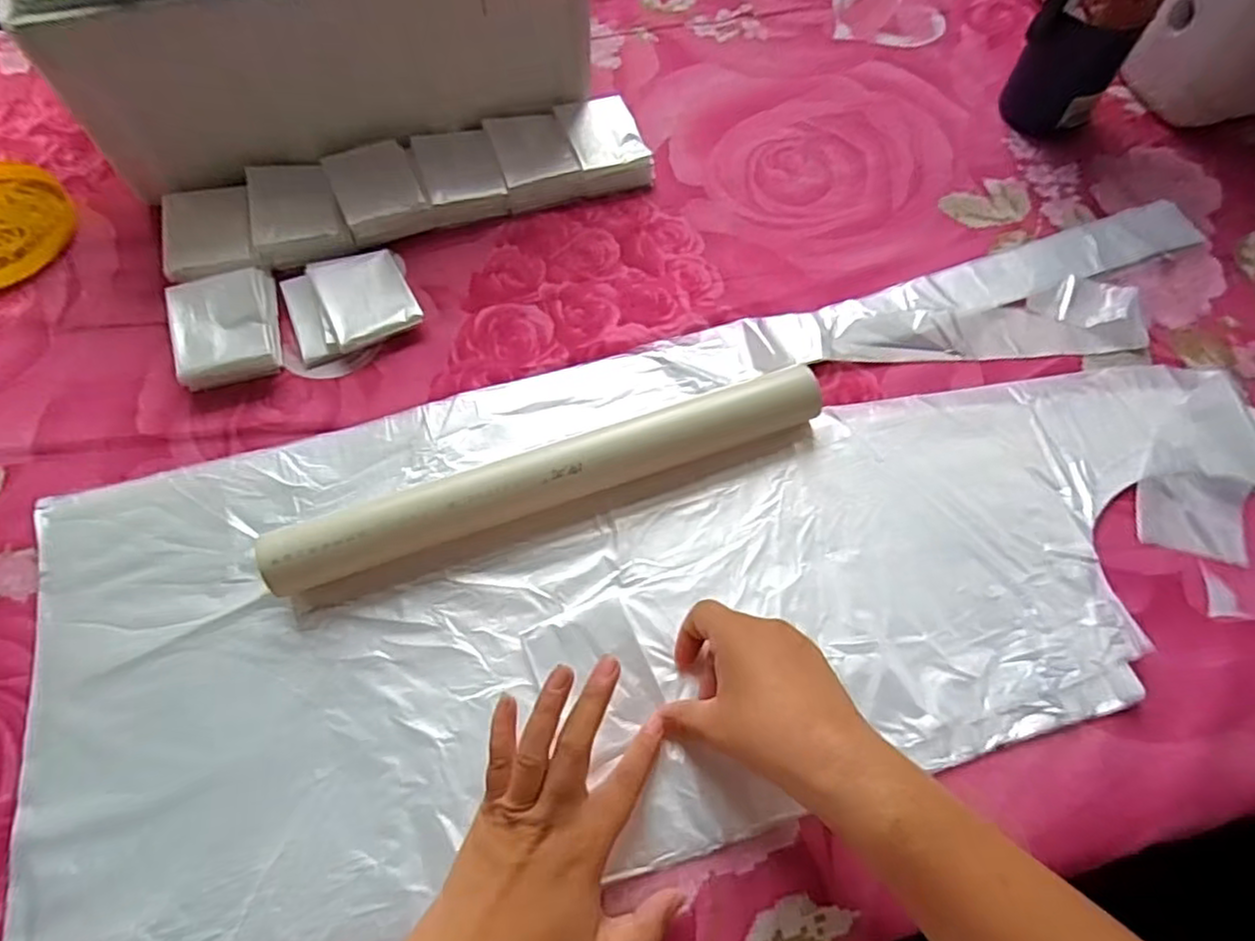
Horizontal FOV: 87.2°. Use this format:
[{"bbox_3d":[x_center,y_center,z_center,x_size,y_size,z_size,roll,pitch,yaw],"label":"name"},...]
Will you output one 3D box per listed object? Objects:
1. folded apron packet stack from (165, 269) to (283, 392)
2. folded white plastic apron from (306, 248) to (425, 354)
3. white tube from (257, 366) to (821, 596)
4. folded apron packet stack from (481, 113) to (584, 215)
[{"bbox_3d":[-0.293,-0.105,0.483,0.069,0.030,0.081,-18,64,-10],"label":"folded apron packet stack"},{"bbox_3d":[-0.198,-0.131,0.502,0.065,0.016,0.081,-25,65,-13],"label":"folded white plastic apron"},{"bbox_3d":[-0.042,0.005,0.420,0.351,0.043,0.033,-20,64,-10],"label":"white tube"},{"bbox_3d":[-0.081,-0.268,0.570,0.064,0.025,0.086,-17,64,-9],"label":"folded apron packet stack"}]

